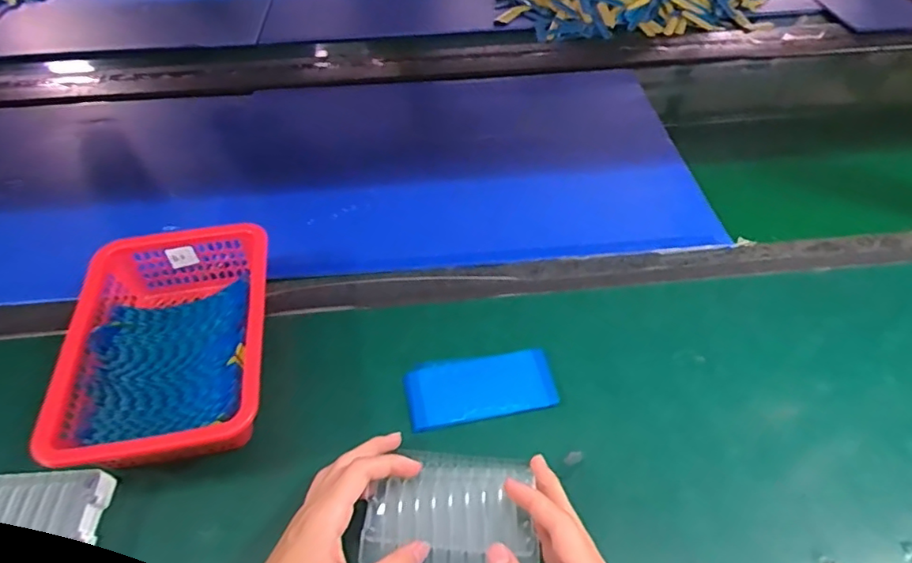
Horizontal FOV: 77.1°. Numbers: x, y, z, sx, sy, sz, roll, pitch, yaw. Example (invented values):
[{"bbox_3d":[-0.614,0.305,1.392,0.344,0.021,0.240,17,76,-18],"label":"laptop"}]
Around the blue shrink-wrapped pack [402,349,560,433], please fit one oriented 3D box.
[{"bbox_3d":[0.021,0.090,0.488,0.125,0.008,0.059,-9,49,-8],"label":"blue shrink-wrapped pack"}]

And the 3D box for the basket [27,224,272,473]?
[{"bbox_3d":[-0.234,0.053,0.485,0.146,0.069,0.213,-9,48,-7],"label":"basket"}]

